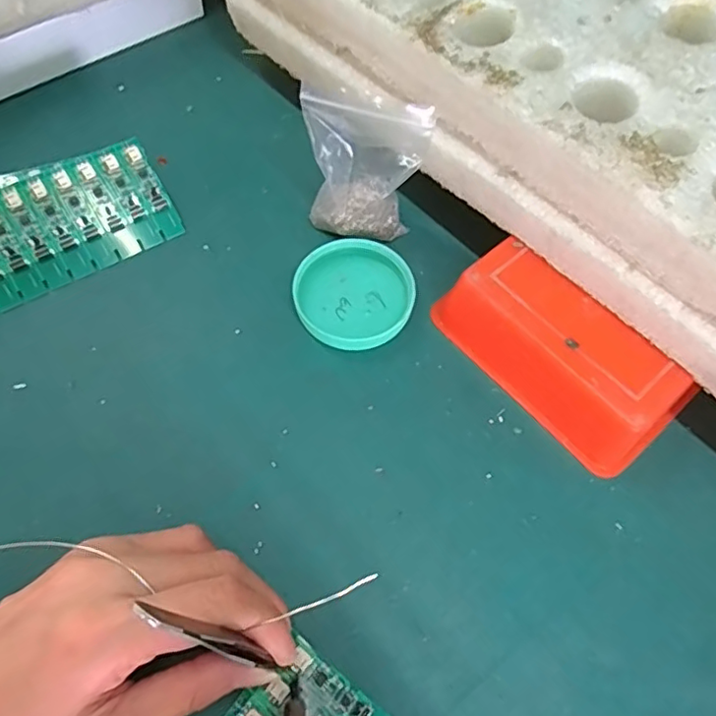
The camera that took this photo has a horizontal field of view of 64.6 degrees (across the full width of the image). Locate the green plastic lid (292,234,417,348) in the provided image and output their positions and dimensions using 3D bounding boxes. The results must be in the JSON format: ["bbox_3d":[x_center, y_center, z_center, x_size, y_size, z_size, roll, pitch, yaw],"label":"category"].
[{"bbox_3d":[-0.002,-0.038,0.323,0.065,0.012,0.065,0,63,-1],"label":"green plastic lid"}]

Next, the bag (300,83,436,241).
[{"bbox_3d":[0.001,-0.103,0.314,0.064,0.084,0.031,19,65,8],"label":"bag"}]

